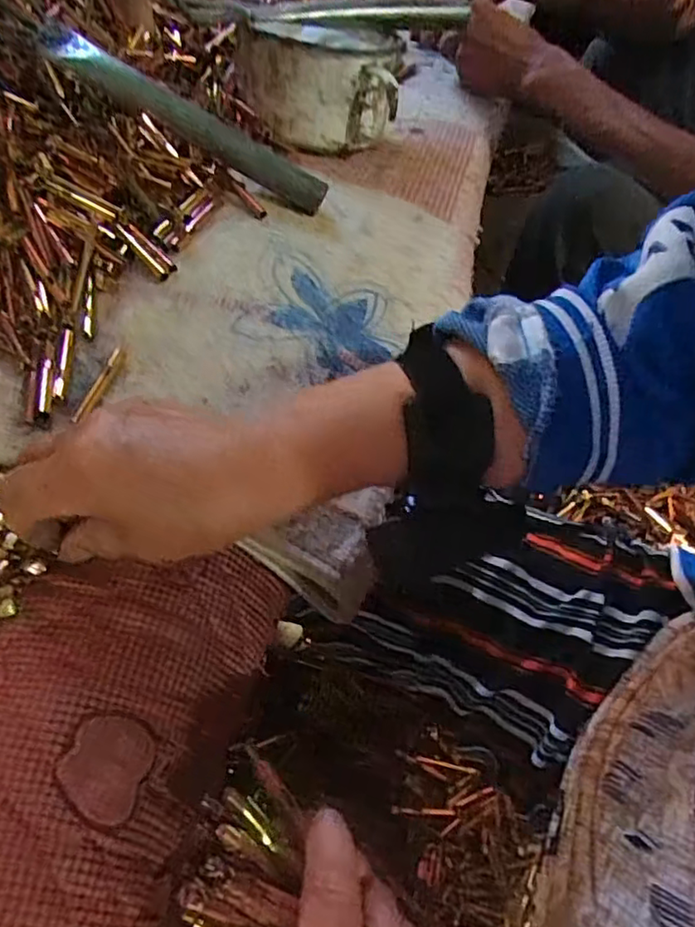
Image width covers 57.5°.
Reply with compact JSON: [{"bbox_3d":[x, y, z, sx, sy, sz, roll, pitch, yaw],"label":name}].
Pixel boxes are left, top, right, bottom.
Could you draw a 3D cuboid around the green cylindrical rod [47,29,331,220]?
[{"bbox_3d":[-0.111,-0.244,0.448,0.210,0.027,0.022,28,51,-11],"label":"green cylindrical rod"}]

